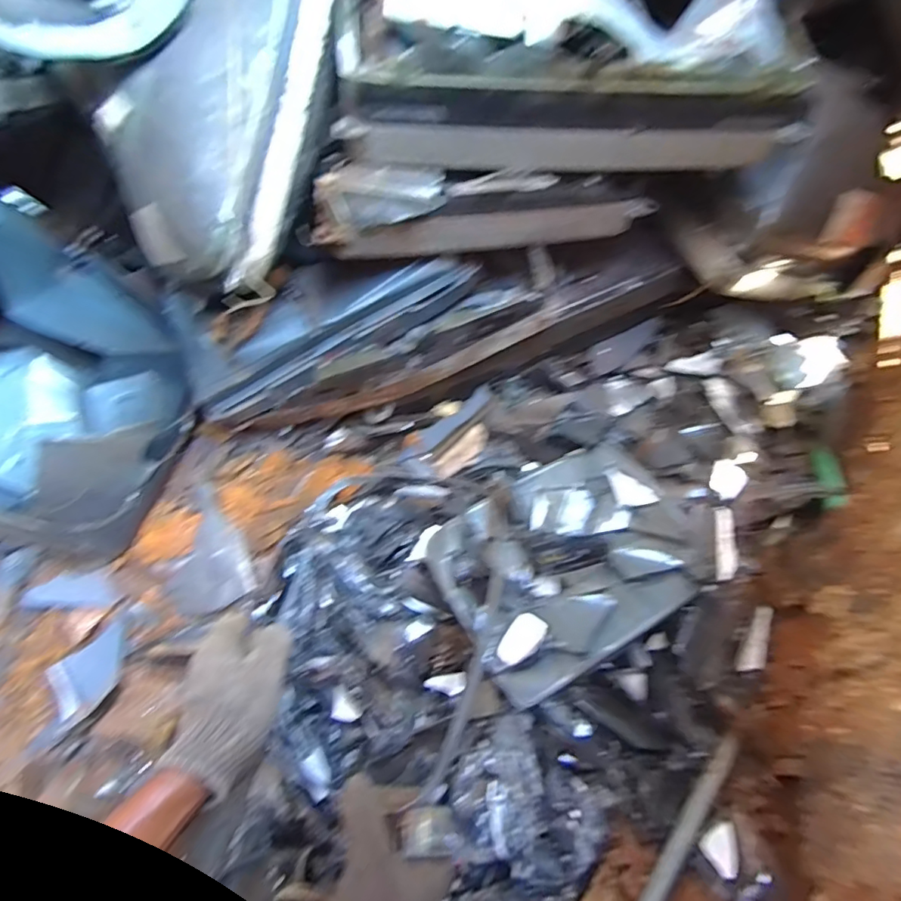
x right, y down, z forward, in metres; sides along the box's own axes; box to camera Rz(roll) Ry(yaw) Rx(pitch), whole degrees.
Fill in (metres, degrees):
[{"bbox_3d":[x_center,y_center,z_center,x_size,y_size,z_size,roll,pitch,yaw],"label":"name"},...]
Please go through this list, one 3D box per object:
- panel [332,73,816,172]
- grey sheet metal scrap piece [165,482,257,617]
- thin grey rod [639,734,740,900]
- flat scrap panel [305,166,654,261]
[{"bbox_3d":[0.123,-0.315,0.502,0.447,0.082,0.029,-3,58,-4],"label":"panel"},{"bbox_3d":[-0.322,0.128,0.664,0.095,0.029,0.163,-29,64,-18],"label":"grey sheet metal scrap piece"},{"bbox_3d":[0.207,0.369,0.473,0.017,0.010,0.240,37,64,19],"label":"thin grey rod"},{"bbox_3d":[0.037,-0.252,0.553,0.368,0.091,0.050,-4,59,-5],"label":"flat scrap panel"}]

